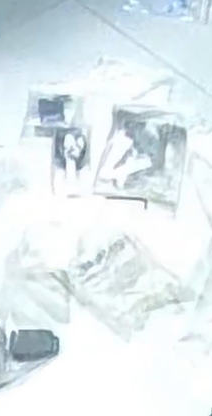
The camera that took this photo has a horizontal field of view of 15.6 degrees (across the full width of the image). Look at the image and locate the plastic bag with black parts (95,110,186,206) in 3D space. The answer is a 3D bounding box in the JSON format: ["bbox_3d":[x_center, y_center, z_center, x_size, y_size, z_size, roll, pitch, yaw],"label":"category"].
[{"bbox_3d":[0.044,-0.062,0.865,0.089,0.012,0.125,12,52,4],"label":"plastic bag with black parts"}]

